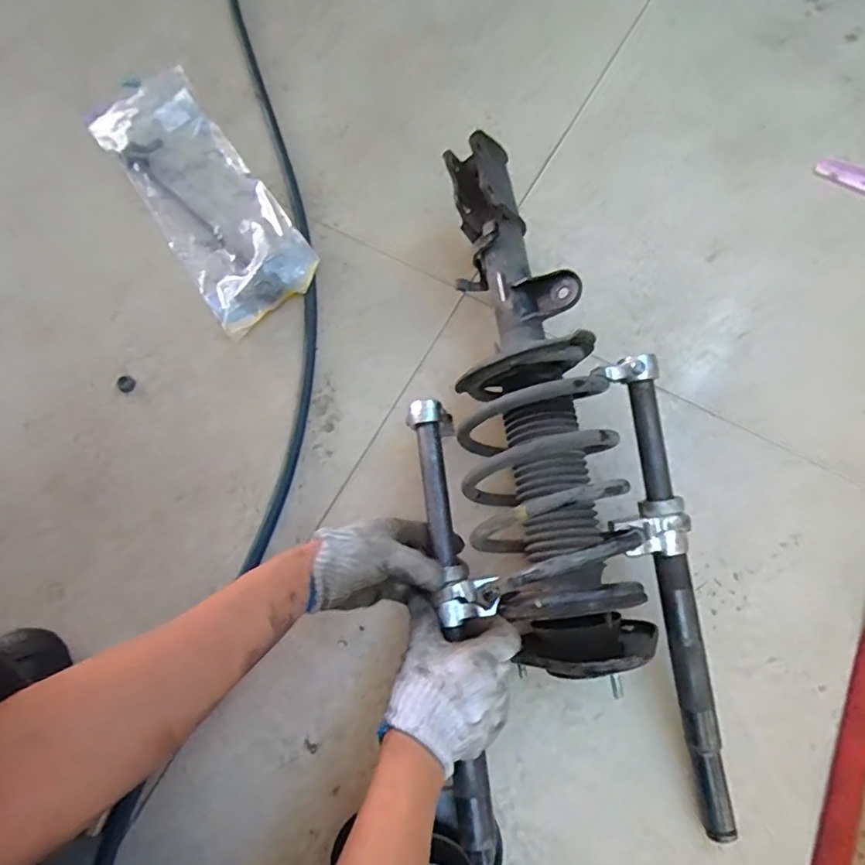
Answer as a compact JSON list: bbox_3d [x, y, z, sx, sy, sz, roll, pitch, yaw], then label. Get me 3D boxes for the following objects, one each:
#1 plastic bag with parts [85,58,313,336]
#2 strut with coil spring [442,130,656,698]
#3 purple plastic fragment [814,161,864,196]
[{"bbox_3d":[-0.305,-0.316,0.749,0.149,0.036,0.411,-34,74,-13],"label":"plastic bag with parts"},{"bbox_3d":[0.099,-0.056,0.597,0.142,0.142,0.566,-5,71,-4],"label":"strut with coil spring"},{"bbox_3d":[0.609,-0.365,0.804,0.118,0.005,0.062,28,72,8],"label":"purple plastic fragment"}]

